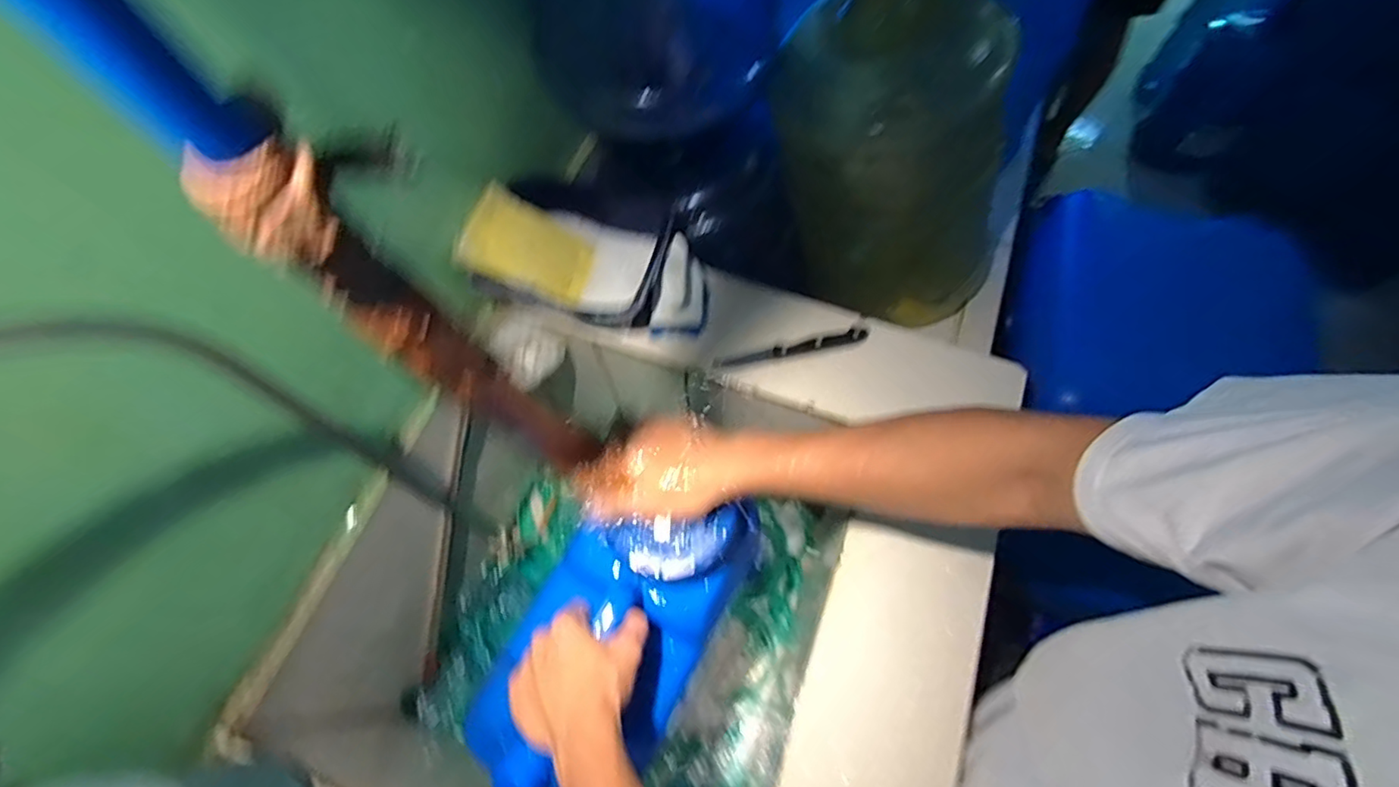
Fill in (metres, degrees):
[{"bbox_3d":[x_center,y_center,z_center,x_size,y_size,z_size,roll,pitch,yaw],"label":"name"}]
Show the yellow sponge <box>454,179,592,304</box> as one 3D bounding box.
[{"bbox_3d":[-0.186,-0.161,0.653,0.131,0.013,0.093,26,65,-27],"label":"yellow sponge"}]

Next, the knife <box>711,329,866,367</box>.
[{"bbox_3d":[0.103,-0.049,0.667,0.173,0.008,0.016,-12,65,-4],"label":"knife"}]

